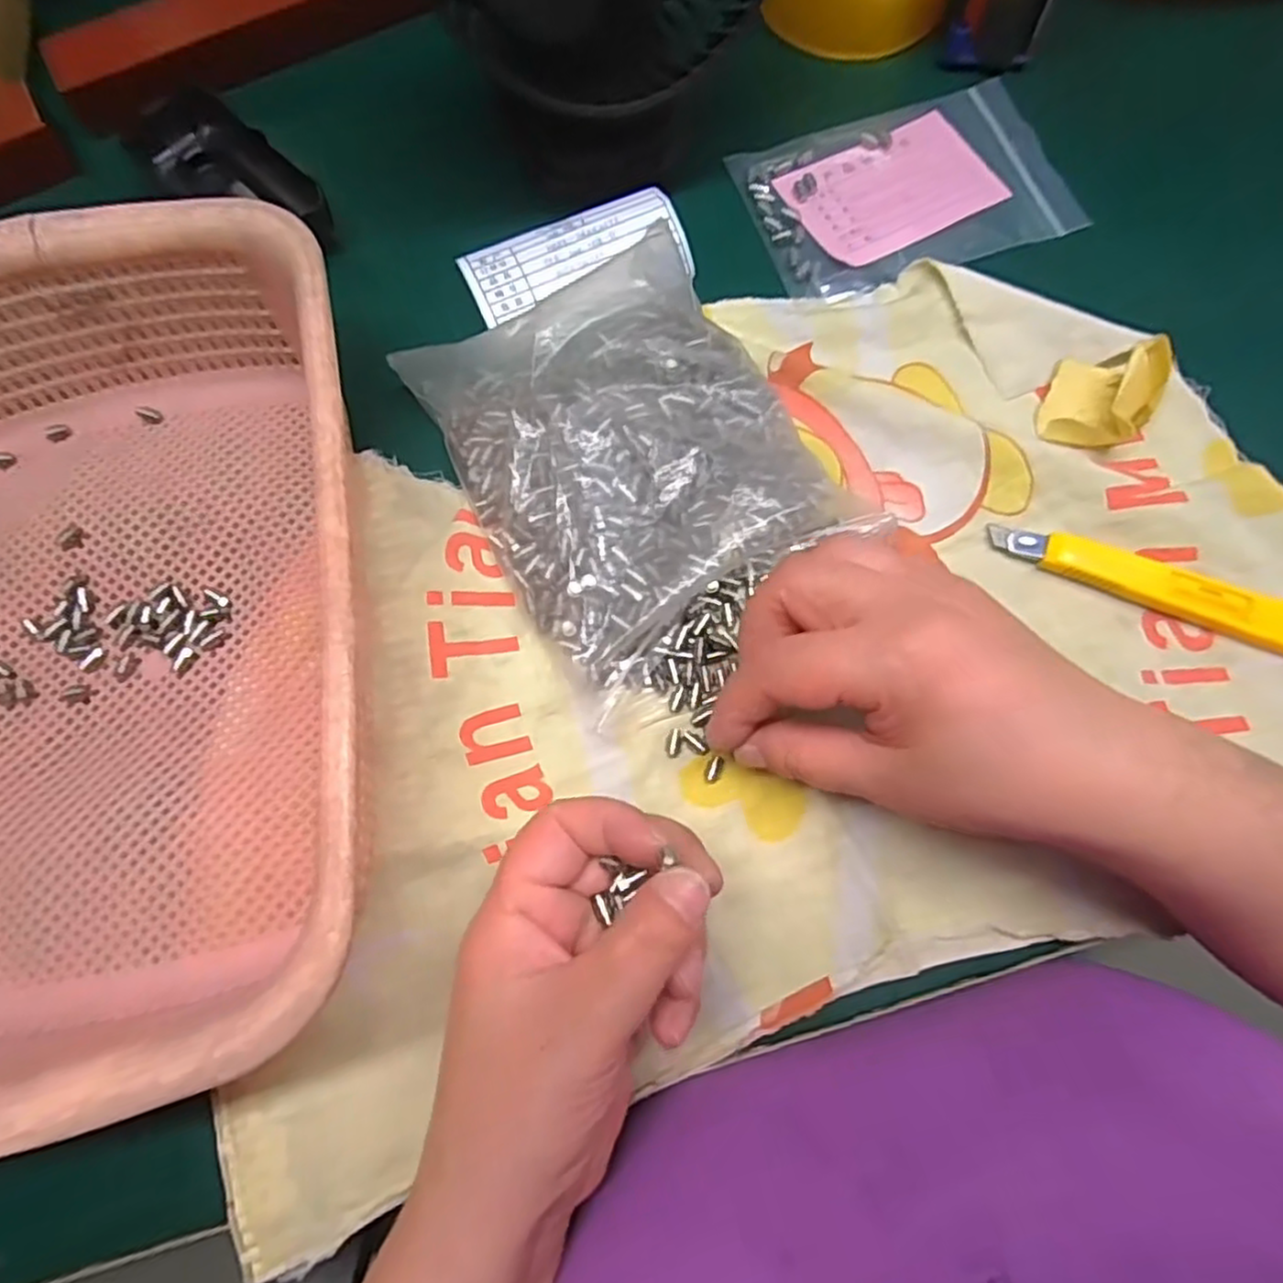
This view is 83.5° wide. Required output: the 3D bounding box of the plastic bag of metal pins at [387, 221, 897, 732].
[{"bbox_3d":[-0.001,-0.077,0.287,0.132,0.047,0.182,-30,75,-8],"label":"plastic bag of metal pins"}]

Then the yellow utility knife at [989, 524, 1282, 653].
[{"bbox_3d":[0.207,-0.020,0.282,0.134,0.011,0.020,19,75,6],"label":"yellow utility knife"}]

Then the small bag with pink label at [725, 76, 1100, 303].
[{"bbox_3d":[0.128,-0.223,0.351,0.149,0.011,0.101,-17,74,-4],"label":"small bag with pink label"}]

